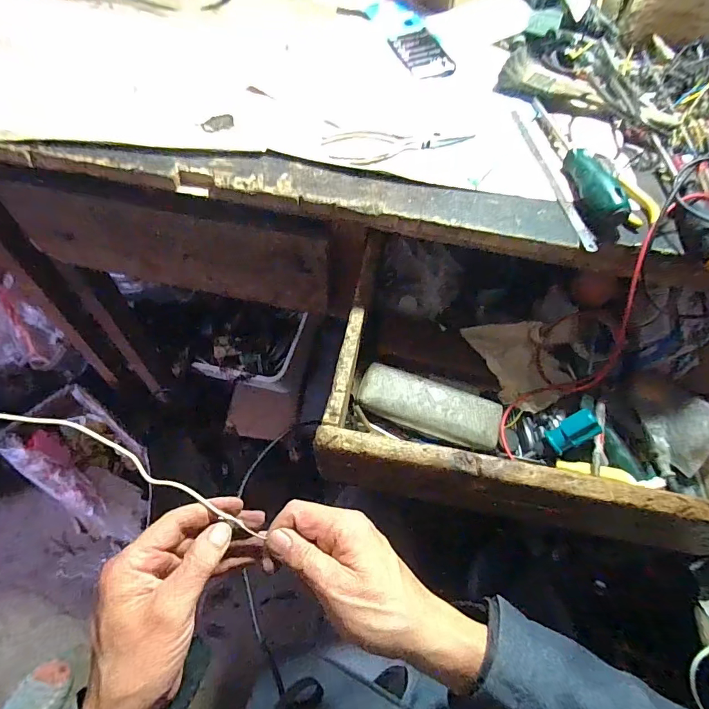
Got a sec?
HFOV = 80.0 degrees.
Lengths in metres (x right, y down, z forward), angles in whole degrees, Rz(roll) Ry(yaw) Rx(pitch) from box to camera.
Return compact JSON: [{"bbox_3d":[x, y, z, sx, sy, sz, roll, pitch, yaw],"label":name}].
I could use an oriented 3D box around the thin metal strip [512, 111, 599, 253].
[{"bbox_3d":[0.192,-0.176,0.414,0.012,0.005,0.201,-6,61,-7],"label":"thin metal strip"}]

